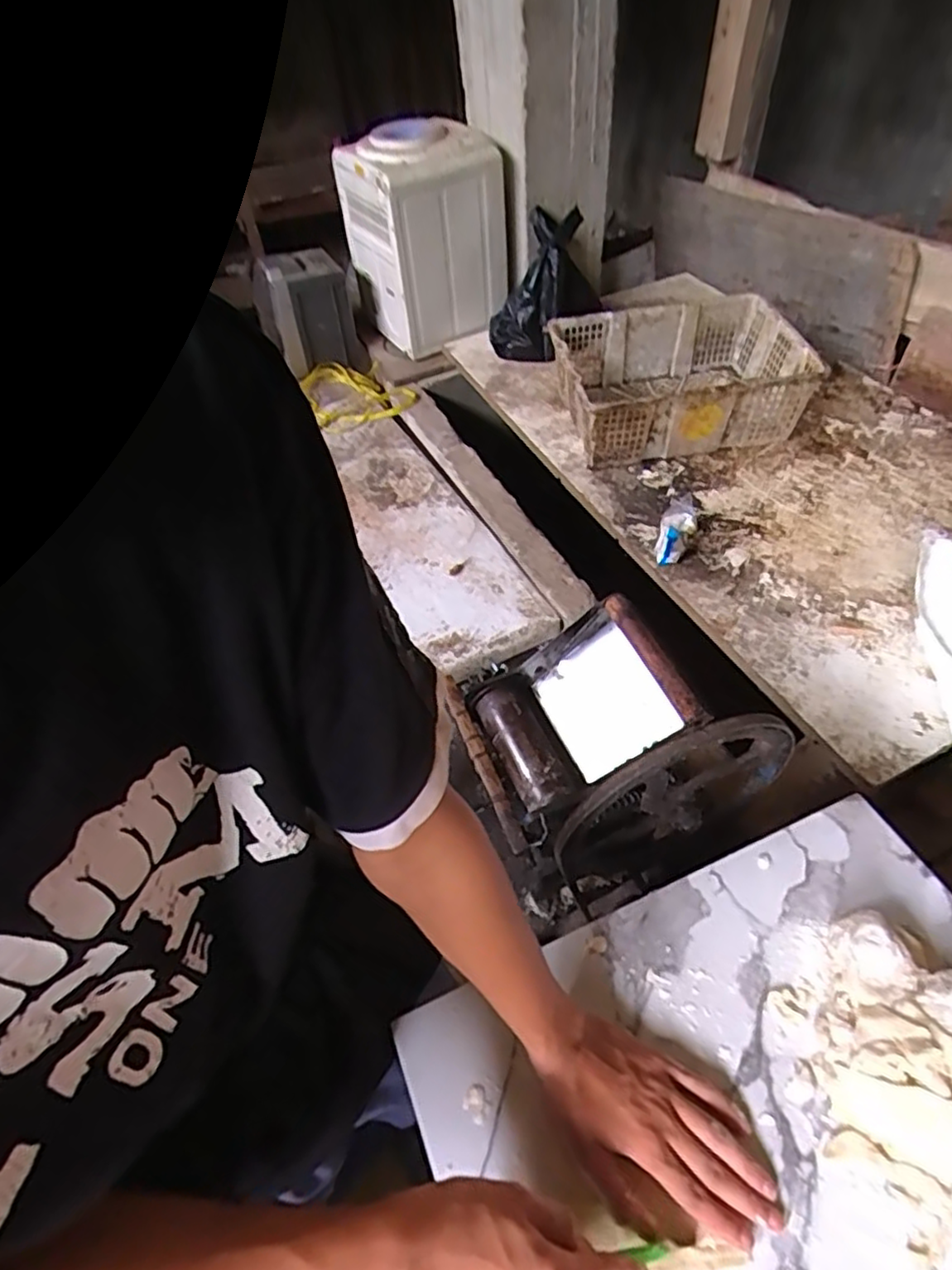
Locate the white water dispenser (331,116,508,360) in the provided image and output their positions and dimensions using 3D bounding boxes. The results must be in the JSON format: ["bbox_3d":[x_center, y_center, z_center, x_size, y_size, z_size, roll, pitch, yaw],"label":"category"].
[{"bbox_3d":[-0.110,-0.886,1.488,0.254,0.382,0.302,-30,55,-17],"label":"white water dispenser"}]

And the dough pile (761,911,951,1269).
[{"bbox_3d":[0.311,0.303,0.481,0.168,0.061,0.160,-35,57,-21],"label":"dough pile"}]

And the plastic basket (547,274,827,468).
[{"bbox_3d":[0.397,-0.525,1.298,0.444,0.172,0.355,-17,52,-8],"label":"plastic basket"}]

